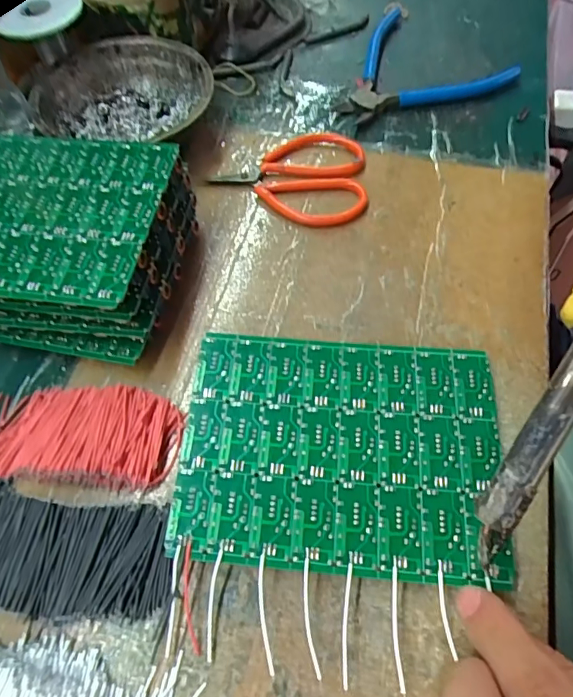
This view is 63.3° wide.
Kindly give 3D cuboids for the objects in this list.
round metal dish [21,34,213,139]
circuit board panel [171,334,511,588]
[{"bbox_3d":[-0.120,-0.187,0.356,0.130,0.036,0.116,-2,62,1],"label":"round metal dish"},{"bbox_3d":[0.026,0.048,0.231,0.152,0.005,0.113,4,62,4],"label":"circuit board panel"}]

